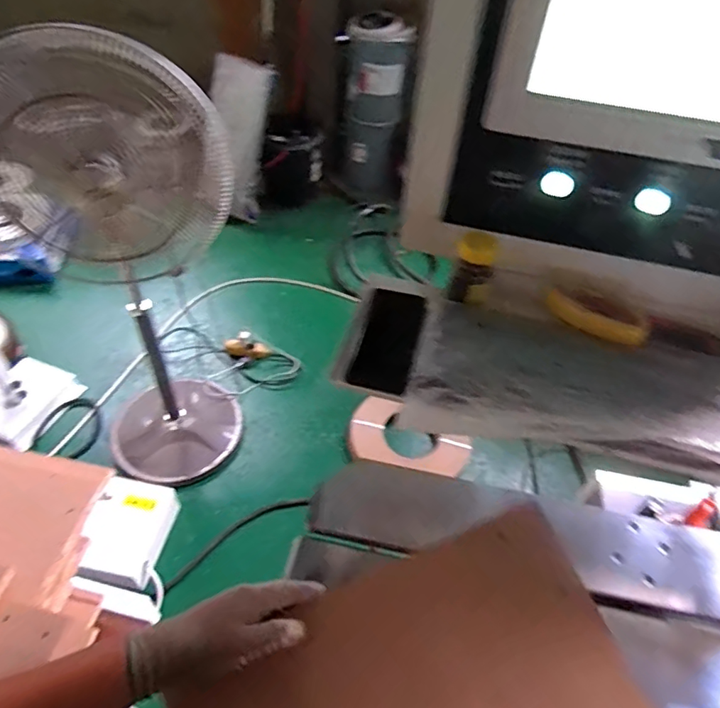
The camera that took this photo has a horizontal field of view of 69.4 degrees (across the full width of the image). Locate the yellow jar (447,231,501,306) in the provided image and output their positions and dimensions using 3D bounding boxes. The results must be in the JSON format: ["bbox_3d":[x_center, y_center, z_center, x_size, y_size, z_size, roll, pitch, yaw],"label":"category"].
[{"bbox_3d":[0.149,-0.111,0.680,0.058,0.078,0.052,12,49,6],"label":"yellow jar"}]

